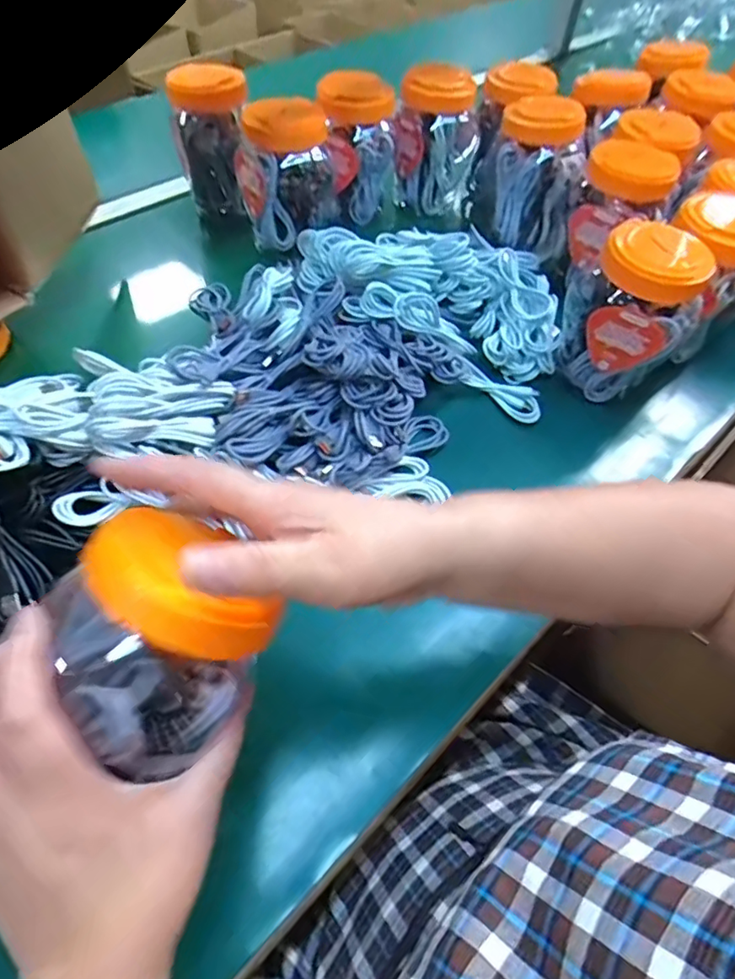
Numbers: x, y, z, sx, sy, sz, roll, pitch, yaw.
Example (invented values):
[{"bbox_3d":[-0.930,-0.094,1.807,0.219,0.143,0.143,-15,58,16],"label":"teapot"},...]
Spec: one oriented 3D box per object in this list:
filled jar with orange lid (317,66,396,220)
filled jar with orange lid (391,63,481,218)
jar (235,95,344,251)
[{"bbox_3d":[-0.014,-0.420,0.704,0.099,0.161,0.081,4,54,-1],"label":"filled jar with orange lid"},{"bbox_3d":[0.090,-0.459,0.740,0.102,0.167,0.087,12,54,5],"label":"filled jar with orange lid"},{"bbox_3d":[-0.089,-0.380,0.675,0.134,0.141,0.091,-4,54,-7],"label":"jar"}]

